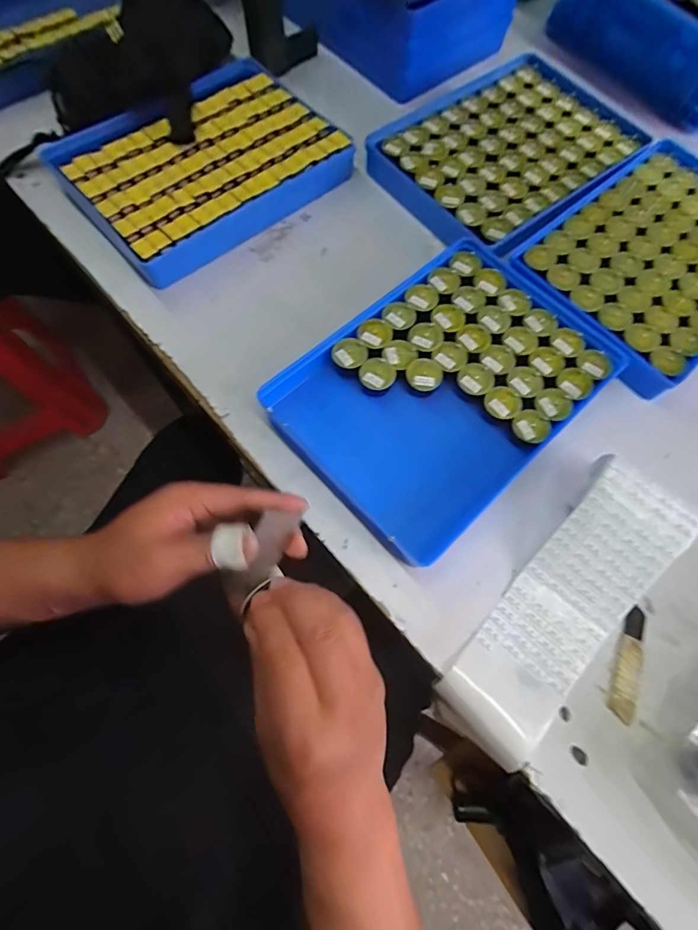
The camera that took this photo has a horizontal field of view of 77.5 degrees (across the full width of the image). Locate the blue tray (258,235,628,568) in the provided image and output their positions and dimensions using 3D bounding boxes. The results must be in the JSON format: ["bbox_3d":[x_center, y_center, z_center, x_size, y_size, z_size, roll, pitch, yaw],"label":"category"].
[{"bbox_3d":[0.100,-0.085,0.444,0.319,0.032,0.229,-42,76,-15],"label":"blue tray"}]

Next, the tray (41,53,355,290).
[{"bbox_3d":[-0.183,-0.381,0.541,0.312,0.048,0.238,-38,75,-14],"label":"tray"}]

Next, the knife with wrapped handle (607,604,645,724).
[{"bbox_3d":[0.243,0.171,0.377,0.022,0.010,0.093,21,71,6],"label":"knife with wrapped handle"}]

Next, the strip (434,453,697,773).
[{"bbox_3d":[0.186,0.124,0.377,0.092,0.060,0.267,40,74,12],"label":"strip"}]

